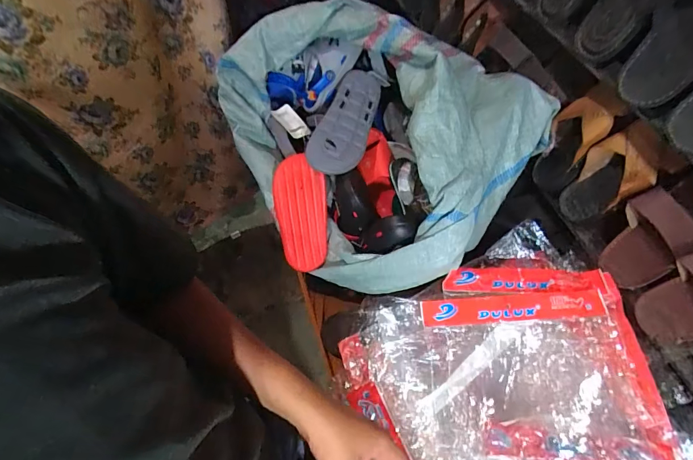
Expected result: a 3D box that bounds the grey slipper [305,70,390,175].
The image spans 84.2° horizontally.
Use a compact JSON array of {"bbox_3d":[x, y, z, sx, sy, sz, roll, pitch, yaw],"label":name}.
[{"bbox_3d":[0.002,-0.189,0.681,0.089,0.058,0.210,25,69,-6],"label":"grey slipper"}]

